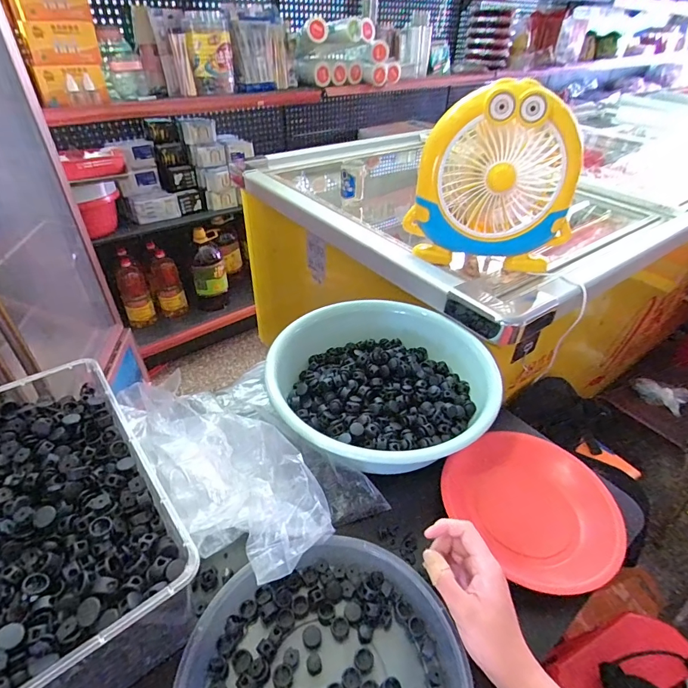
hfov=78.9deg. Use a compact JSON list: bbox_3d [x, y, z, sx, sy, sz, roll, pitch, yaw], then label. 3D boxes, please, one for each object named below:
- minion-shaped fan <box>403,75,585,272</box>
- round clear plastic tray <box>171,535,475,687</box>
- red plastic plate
[{"bbox_3d":[0.244,-0.259,0.681,0.261,0.260,0.081,7,39,5],"label":"minion-shaped fan"},{"bbox_3d":[-0.015,0.292,0.351,0.229,0.041,0.222,-8,40,-13],"label":"round clear plastic tray"},{"bbox_3d":[0.218,0.186,0.487,0.168,0.038,0.182,2,39,-1],"label":"red plastic plate"}]

